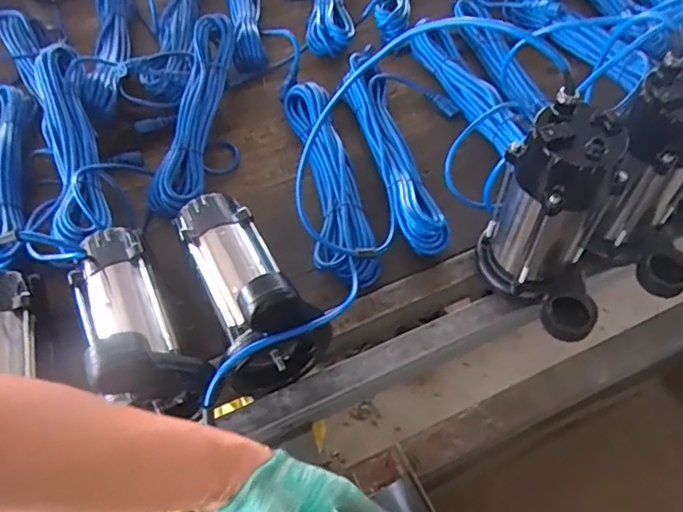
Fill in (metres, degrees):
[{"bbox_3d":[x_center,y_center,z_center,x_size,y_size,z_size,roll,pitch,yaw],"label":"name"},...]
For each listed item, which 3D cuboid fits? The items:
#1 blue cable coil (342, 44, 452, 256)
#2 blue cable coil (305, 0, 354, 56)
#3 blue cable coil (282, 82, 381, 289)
[{"bbox_3d":[0.063,-0.157,0.783,0.073,0.052,0.352,-11,56,-5],"label":"blue cable coil"},{"bbox_3d":[-0.014,-0.459,1.001,0.079,0.053,0.316,1,56,3],"label":"blue cable coil"},{"bbox_3d":[-0.024,-0.117,0.768,0.084,0.063,0.352,-10,56,-5],"label":"blue cable coil"}]

